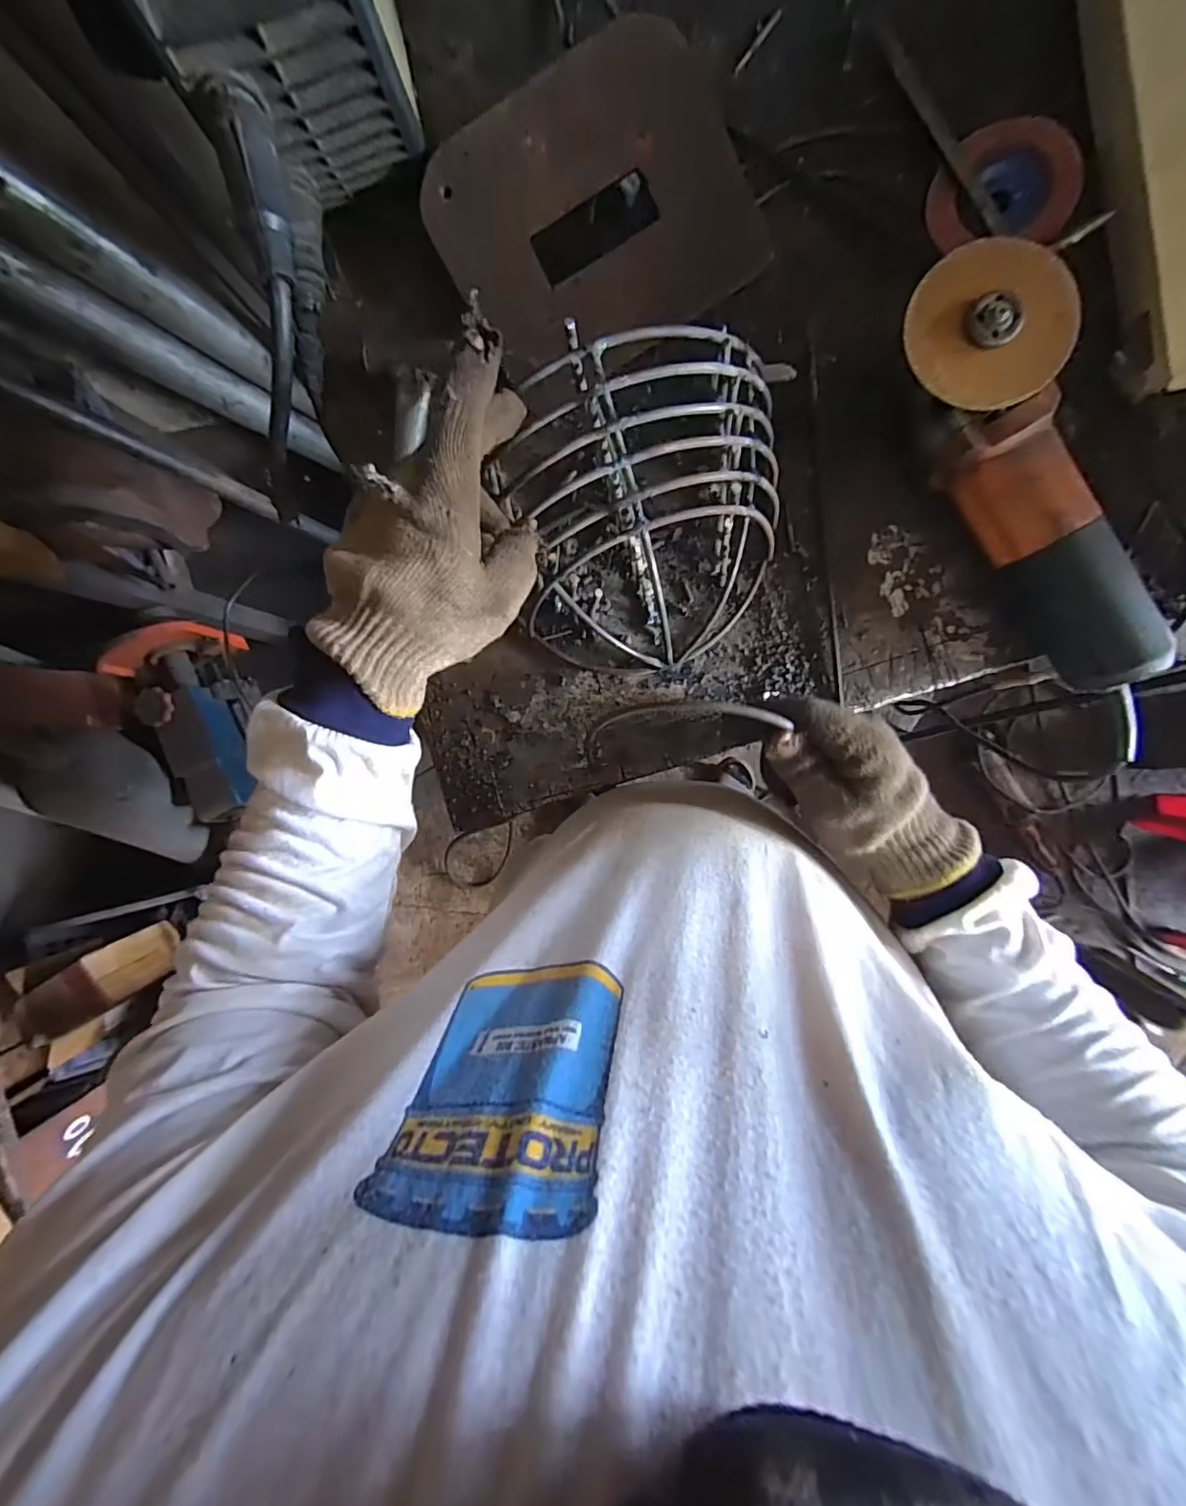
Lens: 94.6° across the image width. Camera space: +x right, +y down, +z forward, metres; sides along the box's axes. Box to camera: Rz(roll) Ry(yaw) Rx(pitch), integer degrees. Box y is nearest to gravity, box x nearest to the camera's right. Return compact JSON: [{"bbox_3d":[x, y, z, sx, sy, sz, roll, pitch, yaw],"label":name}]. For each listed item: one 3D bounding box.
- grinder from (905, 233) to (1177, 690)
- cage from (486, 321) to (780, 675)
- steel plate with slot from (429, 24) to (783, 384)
[{"bbox_3d":[0.290,-0.174,0.366,0.101,0.092,0.280,-35,89,6],"label":"grinder"},{"bbox_3d":[0.038,-0.157,0.365,0.171,0.132,0.186,0,93,5],"label":"cage"},{"bbox_3d":[0.000,-0.396,0.402,0.212,0.011,0.174,-28,102,7],"label":"steel plate with slot"}]

